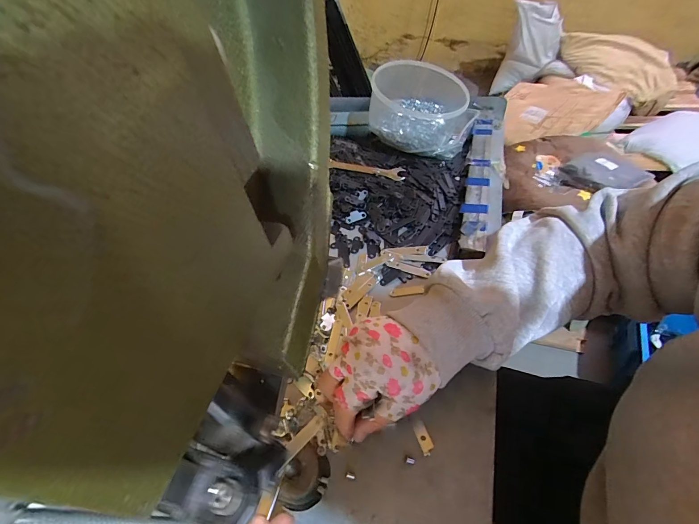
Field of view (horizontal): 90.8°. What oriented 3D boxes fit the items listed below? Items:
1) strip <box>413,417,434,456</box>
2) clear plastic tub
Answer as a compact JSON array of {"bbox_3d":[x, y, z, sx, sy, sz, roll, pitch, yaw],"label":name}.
[{"bbox_3d":[0.062,0.146,0.291,0.009,0.004,0.029,-16,51,-7],"label":"strip"},{"bbox_3d":[0.118,-0.252,0.555,0.158,0.096,0.148,-3,50,4],"label":"clear plastic tub"}]

